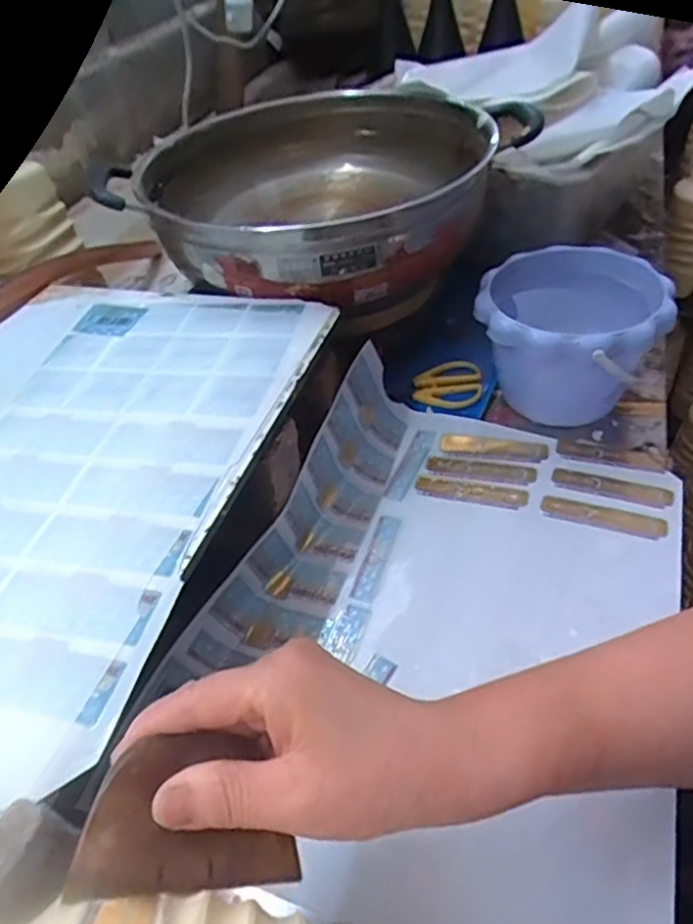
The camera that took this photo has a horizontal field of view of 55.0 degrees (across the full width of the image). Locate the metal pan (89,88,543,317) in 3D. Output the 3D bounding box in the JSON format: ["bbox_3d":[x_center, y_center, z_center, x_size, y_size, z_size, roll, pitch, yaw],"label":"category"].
[{"bbox_3d":[-0.016,-0.260,0.619,0.278,0.089,0.317,29,53,29],"label":"metal pan"}]

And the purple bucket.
[{"bbox_3d":[0.193,-0.109,0.592,0.149,0.125,0.167,12,47,16],"label":"purple bucket"}]

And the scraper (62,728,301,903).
[{"bbox_3d":[-0.060,0.134,0.256,0.080,0.009,0.053,4,60,-17],"label":"scraper"}]

